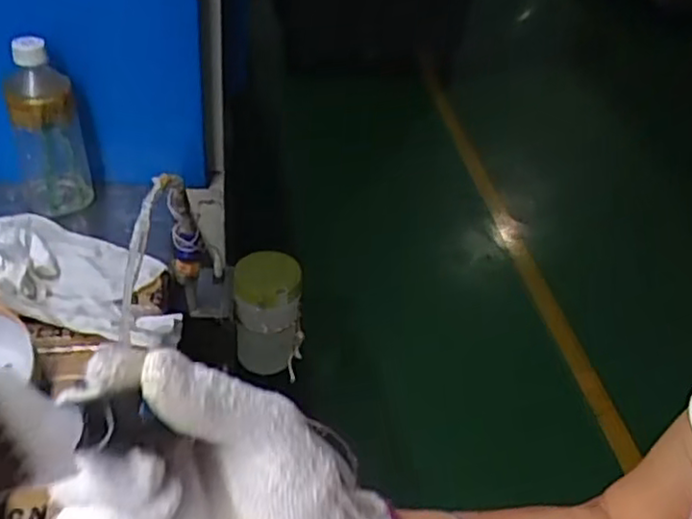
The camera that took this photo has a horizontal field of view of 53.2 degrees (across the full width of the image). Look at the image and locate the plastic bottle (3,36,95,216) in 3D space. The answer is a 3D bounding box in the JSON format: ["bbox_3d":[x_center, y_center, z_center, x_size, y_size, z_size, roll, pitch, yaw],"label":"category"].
[{"bbox_3d":[-0.288,-0.126,0.661,0.068,0.161,0.052,-4,37,-12],"label":"plastic bottle"}]

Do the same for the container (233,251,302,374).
[{"bbox_3d":[-0.082,0.058,0.726,0.067,0.125,0.057,-1,36,-8],"label":"container"}]

